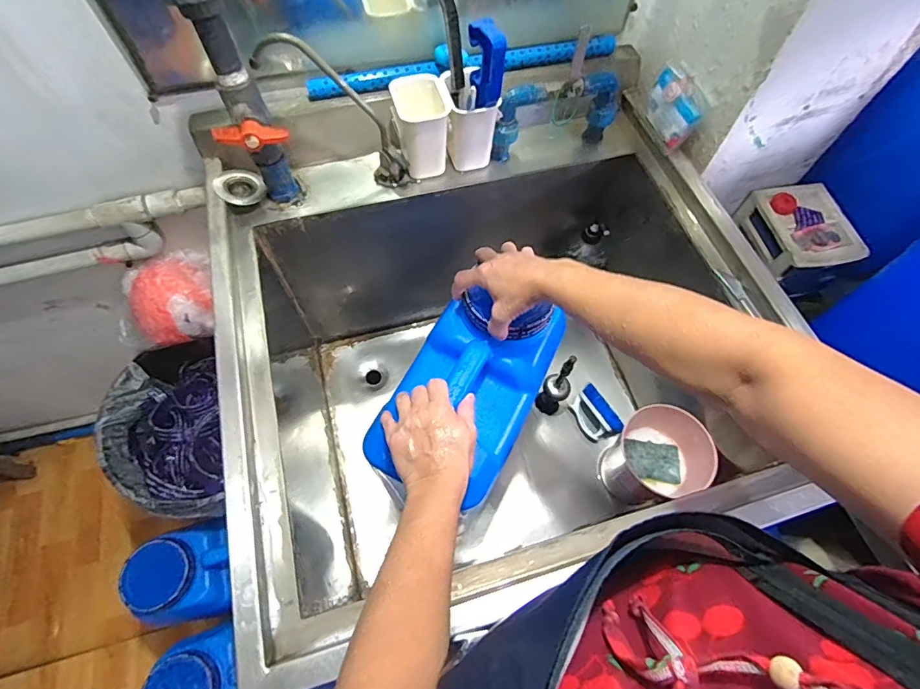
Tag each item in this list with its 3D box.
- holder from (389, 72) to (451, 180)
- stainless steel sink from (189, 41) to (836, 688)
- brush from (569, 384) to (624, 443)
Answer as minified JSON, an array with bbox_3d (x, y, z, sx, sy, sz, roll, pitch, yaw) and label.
[{"bbox_3d":[-0.058,-0.310,0.684,0.075,0.123,0.086,-7,64,-6],"label":"holder"},{"bbox_3d":[0.046,0.028,0.791,0.770,0.443,0.736,-17,65,-10],"label":"stainless steel sink"},{"bbox_3d":[0.265,0.138,0.925,0.059,0.054,0.106,-25,67,-14],"label":"brush"}]

